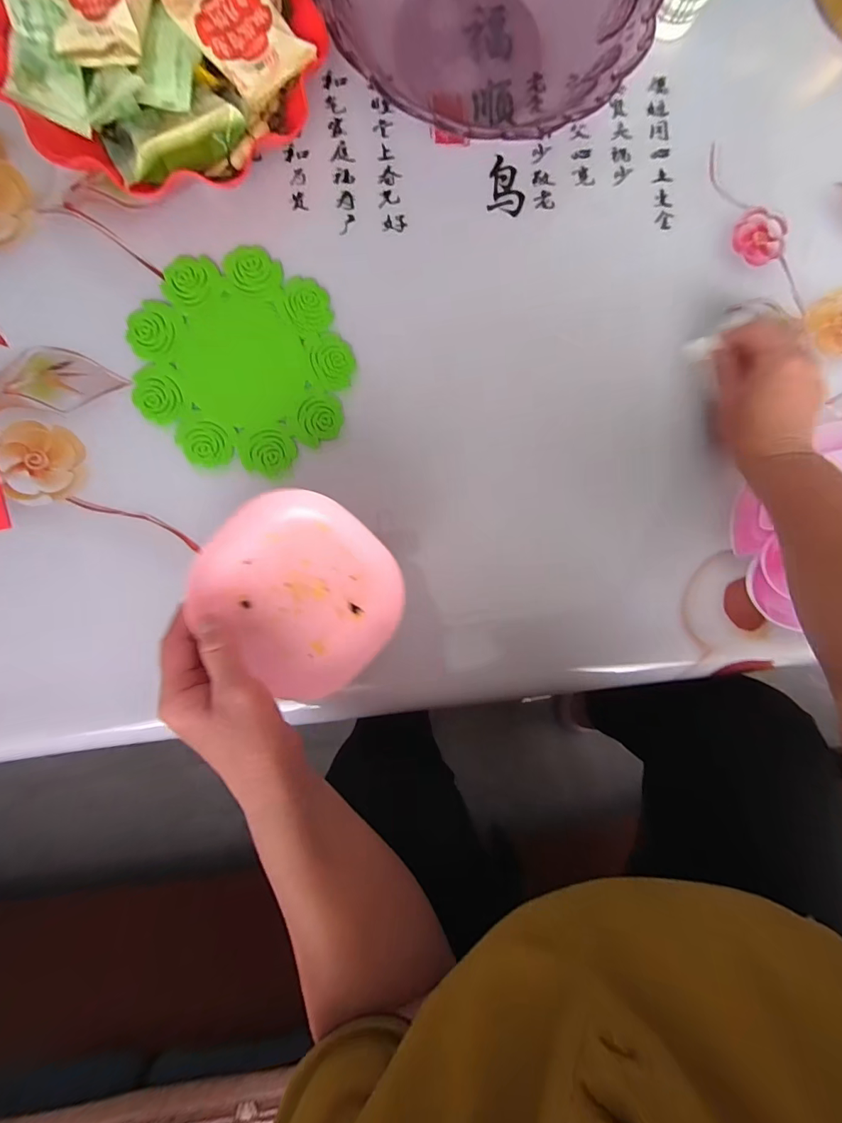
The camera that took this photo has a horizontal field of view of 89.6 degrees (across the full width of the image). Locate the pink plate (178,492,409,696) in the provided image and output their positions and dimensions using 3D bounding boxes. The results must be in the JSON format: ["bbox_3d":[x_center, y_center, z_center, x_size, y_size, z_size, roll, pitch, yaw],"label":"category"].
[{"bbox_3d":[-0.083,0.022,0.294,0.131,0.028,0.122,41,85,-1],"label":"pink plate"}]

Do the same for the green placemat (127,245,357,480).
[{"bbox_3d":[-0.144,-0.161,0.344,0.162,0.010,0.169,0,94,-6],"label":"green placemat"}]

